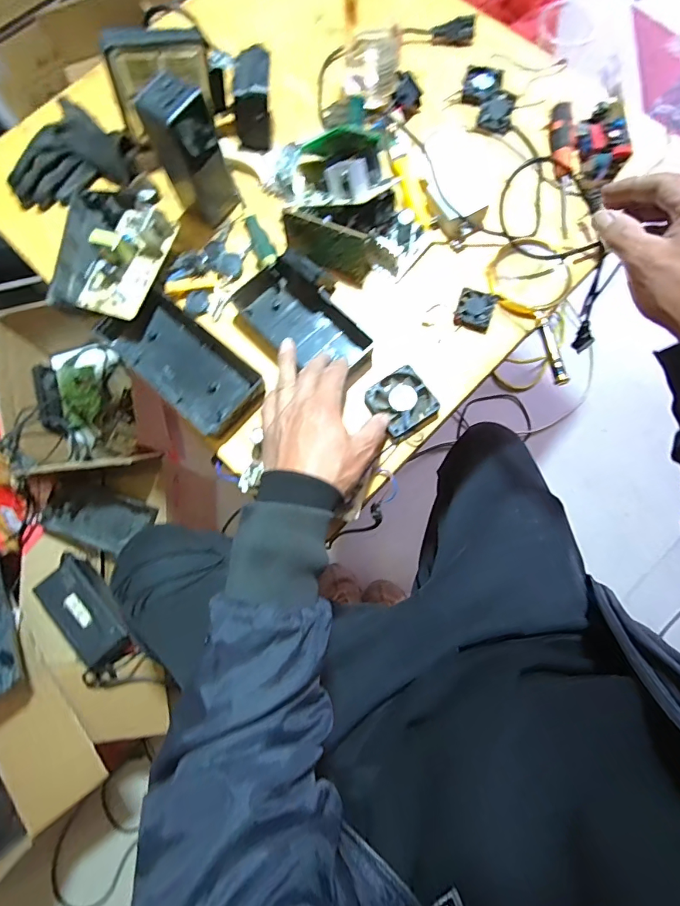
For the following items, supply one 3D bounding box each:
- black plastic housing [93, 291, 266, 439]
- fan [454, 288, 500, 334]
[{"bbox_3d":[-0.166,-0.098,0.453,0.173,0.028,0.083,41,81,10],"label":"black plastic housing"},{"bbox_3d":[0.149,-0.157,0.469,0.040,0.018,0.042,21,78,6],"label":"fan"}]

